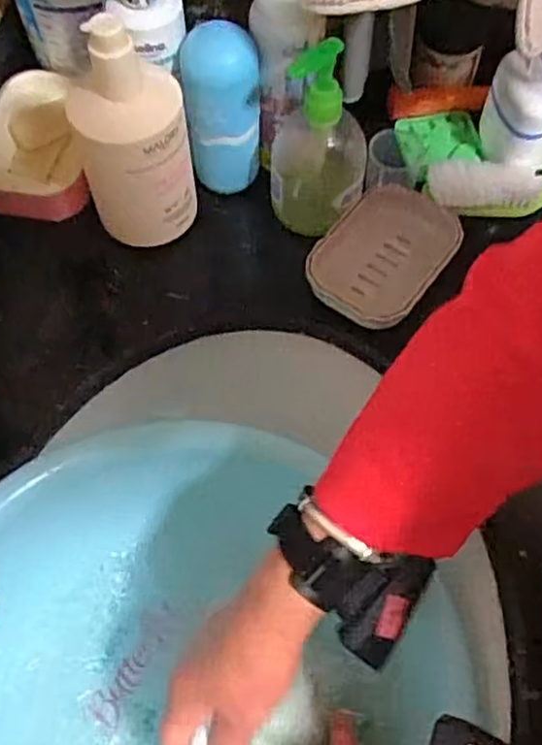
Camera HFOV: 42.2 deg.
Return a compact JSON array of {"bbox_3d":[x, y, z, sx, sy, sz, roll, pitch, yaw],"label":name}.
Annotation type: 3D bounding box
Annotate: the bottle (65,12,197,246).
[{"bbox_3d":[-0.095,-0.163,0.489,0.076,0.162,0.065,-16,64,-8],"label":"bottle"}]

